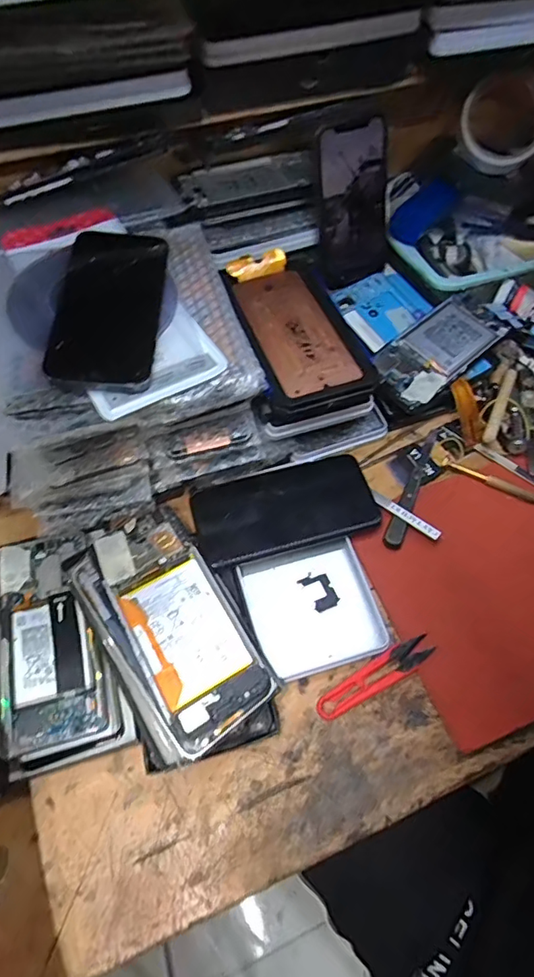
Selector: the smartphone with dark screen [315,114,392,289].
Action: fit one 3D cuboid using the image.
[{"bbox_3d":[0.086,-0.279,0.516,0.076,0.140,0.013,-21,46,-6],"label":"smartphone with dark screen"}]

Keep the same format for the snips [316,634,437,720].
[{"bbox_3d":[0.084,0.144,0.401,0.102,0.011,0.023,-25,64,-14],"label":"snips"}]

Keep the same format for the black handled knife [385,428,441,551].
[{"bbox_3d":[0.137,-0.003,0.479,0.016,0.011,0.137,24,63,12],"label":"black handled knife"}]

